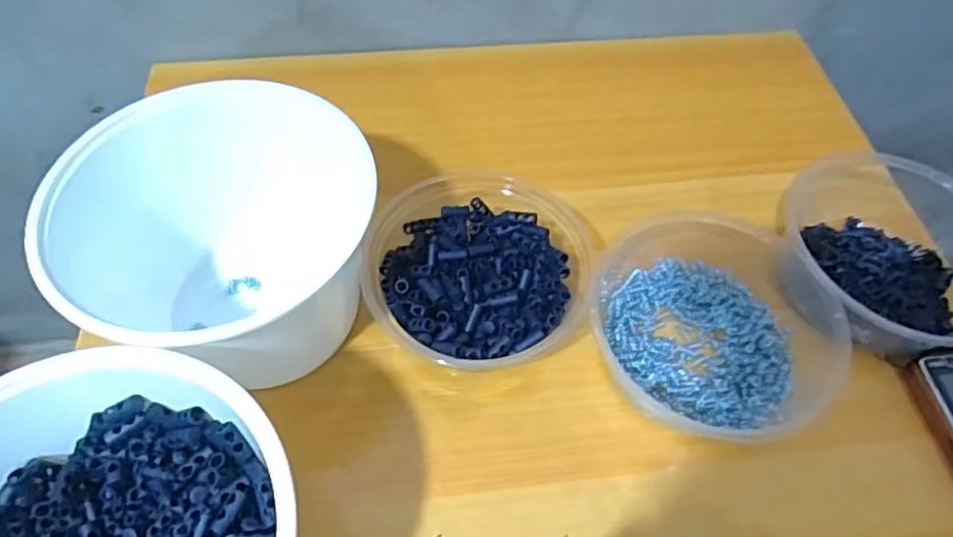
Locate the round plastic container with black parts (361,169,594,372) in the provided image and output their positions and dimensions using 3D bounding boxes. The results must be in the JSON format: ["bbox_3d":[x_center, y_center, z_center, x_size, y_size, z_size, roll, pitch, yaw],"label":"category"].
[{"bbox_3d":[0.006,0.003,0.392,0.146,0.053,0.148,1,57,-2],"label":"round plastic container with black parts"}]

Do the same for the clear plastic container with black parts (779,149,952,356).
[{"bbox_3d":[0.270,-0.014,0.403,0.157,0.054,0.144,-16,60,-13],"label":"clear plastic container with black parts"}]

